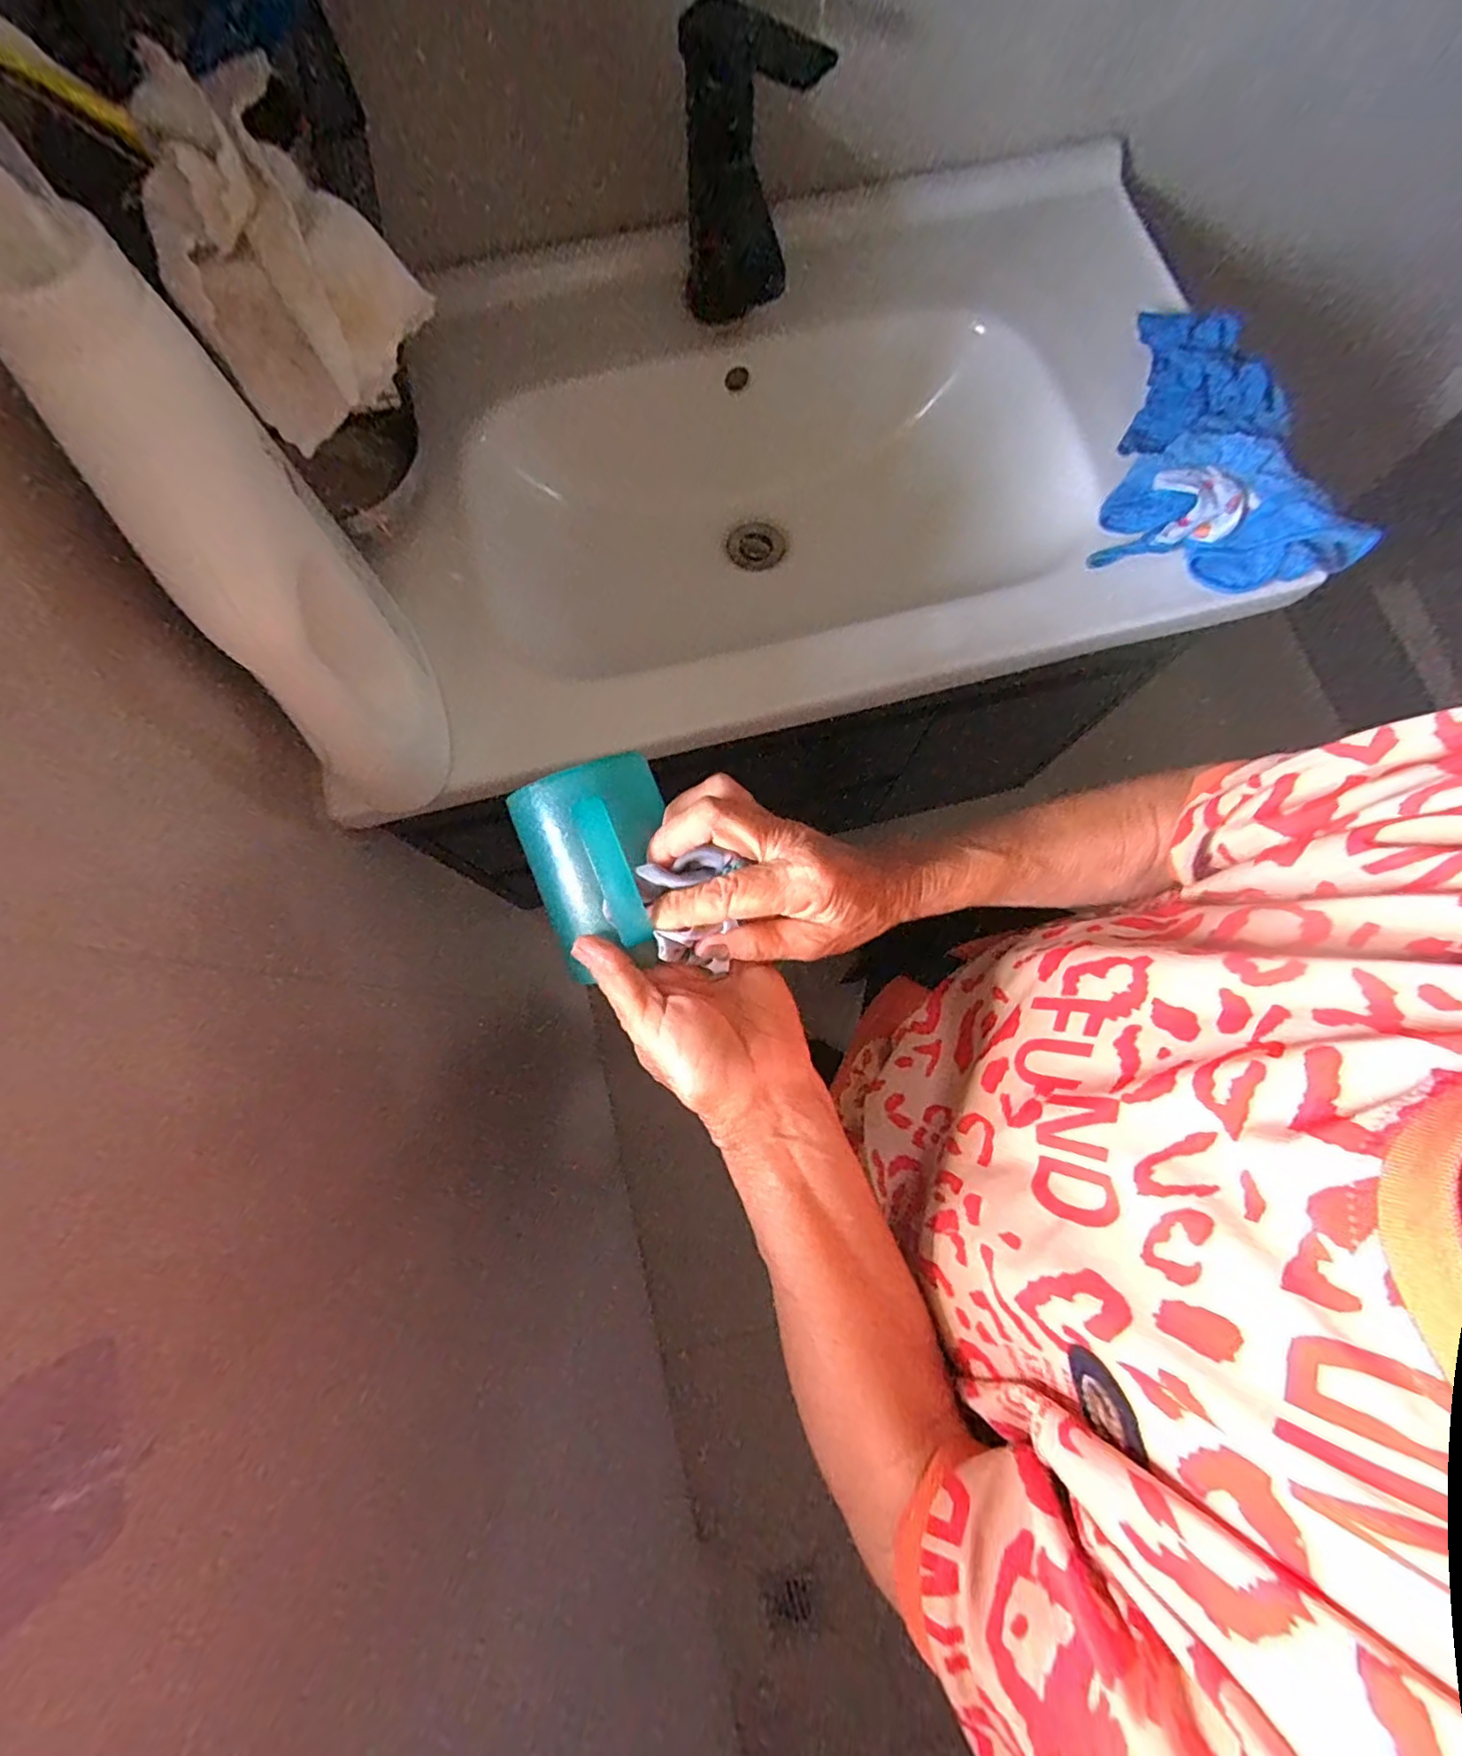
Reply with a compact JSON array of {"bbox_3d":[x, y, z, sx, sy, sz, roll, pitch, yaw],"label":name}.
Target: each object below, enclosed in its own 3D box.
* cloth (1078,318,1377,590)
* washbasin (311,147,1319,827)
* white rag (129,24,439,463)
[{"bbox_3d":[0.404,-0.339,0.507,0.185,0.056,0.221,13,77,3],"label":"cloth"},{"bbox_3d":[0.059,-0.335,0.602,0.648,0.206,0.441,-14,77,-3],"label":"washbasin"},{"bbox_3d":[-0.236,-0.321,0.346,0.108,0.105,0.131,-36,79,-8],"label":"white rag"}]

